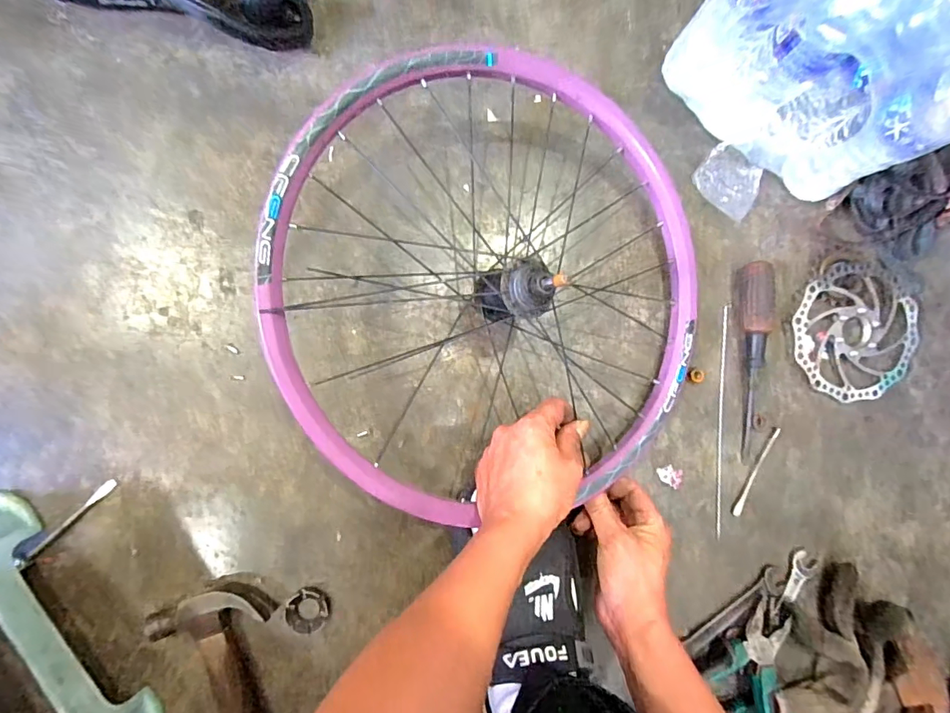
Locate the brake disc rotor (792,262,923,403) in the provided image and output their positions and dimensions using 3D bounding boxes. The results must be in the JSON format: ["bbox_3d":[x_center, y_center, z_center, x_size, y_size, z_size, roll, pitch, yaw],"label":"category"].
[{"bbox_3d":[0.426,-0.027,0.528,0.152,0.009,0.150,-5,92,-7],"label":"brake disc rotor"}]

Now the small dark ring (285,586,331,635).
[{"bbox_3d":[-0.160,0.245,0.458,0.040,0.008,0.042,0,87,-6],"label":"small dark ring"}]

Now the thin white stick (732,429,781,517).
[{"bbox_3d":[0.306,0.125,0.514,0.009,0.004,0.106,32,85,-4],"label":"thin white stick"}]

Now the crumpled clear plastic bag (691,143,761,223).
[{"bbox_3d":[0.277,-0.190,0.519,0.070,0.020,0.074,38,84,-3],"label":"crumpled clear plastic bag"}]

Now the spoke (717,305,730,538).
[{"bbox_3d":[0.269,0.069,0.518,0.010,0.004,0.248,5,87,-5],"label":"spoke"}]

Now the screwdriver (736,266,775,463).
[{"bbox_3d":[0.301,0.005,0.505,0.026,0.033,0.205,-1,88,-6],"label":"screwdriver"}]

